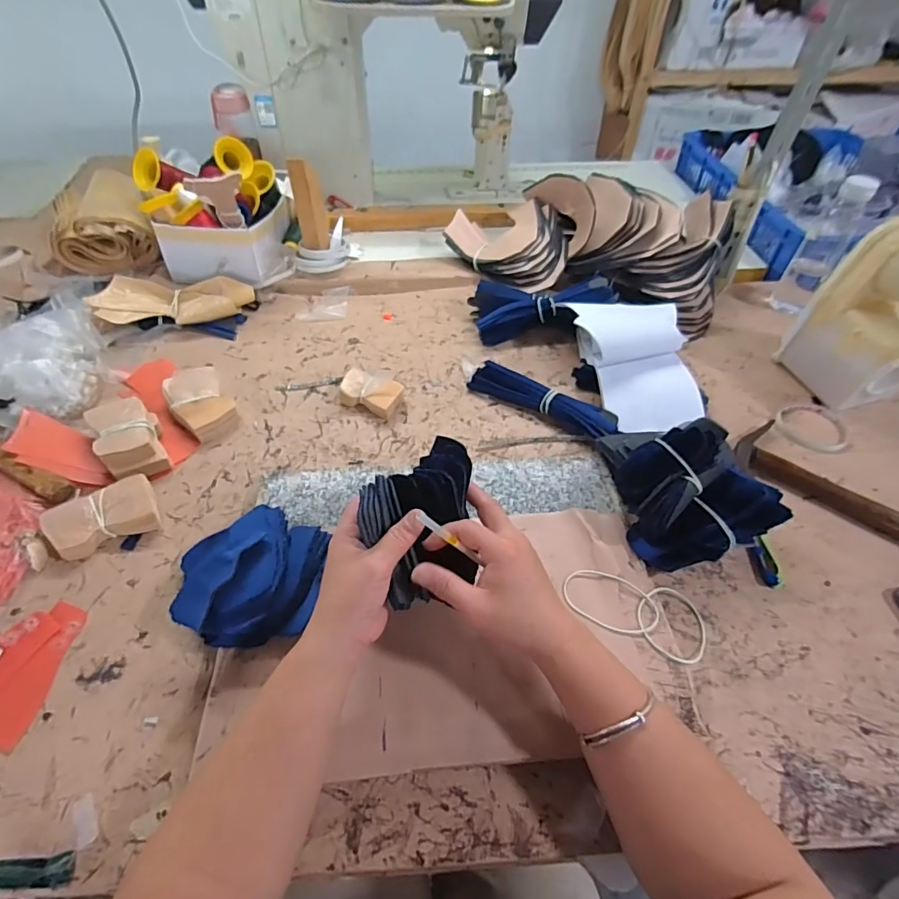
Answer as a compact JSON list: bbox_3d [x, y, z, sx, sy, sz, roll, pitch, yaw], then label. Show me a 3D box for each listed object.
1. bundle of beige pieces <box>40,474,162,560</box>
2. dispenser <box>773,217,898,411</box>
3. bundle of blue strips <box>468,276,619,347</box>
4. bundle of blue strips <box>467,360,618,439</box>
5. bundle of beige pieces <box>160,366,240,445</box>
[{"bbox_3d":[-0.370,0.072,0.515,0.104,0.027,0.066,-19,53,-17],"label":"bundle of beige pieces"},{"bbox_3d":[0.553,-0.148,0.605,0.088,0.202,0.189,-22,54,-19],"label":"dispenser"},{"bbox_3d":[0.138,-0.216,0.731,0.215,0.061,0.090,-5,48,12],"label":"bundle of blue strips"},{"bbox_3d":[0.122,-0.067,0.642,0.199,0.026,0.046,27,54,20],"label":"bundle of blue strips"},{"bbox_3d":[-0.323,-0.062,0.628,0.073,0.038,0.113,-31,57,-25],"label":"bundle of beige pieces"}]

